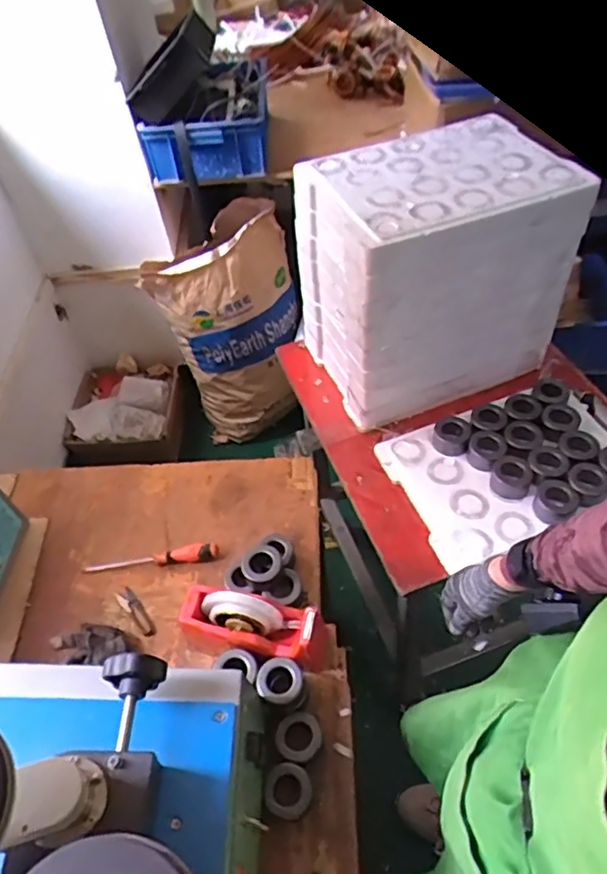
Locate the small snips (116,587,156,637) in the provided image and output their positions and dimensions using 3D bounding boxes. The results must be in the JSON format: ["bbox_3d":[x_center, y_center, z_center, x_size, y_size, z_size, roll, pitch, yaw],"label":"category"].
[{"bbox_3d":[-0.262,0.278,0.948,0.025,0.010,0.097,-34,55,-21],"label":"small snips"}]

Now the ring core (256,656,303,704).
[{"bbox_3d":[-0.030,0.321,0.801,0.059,0.021,0.061,-3,50,3],"label":"ring core"}]

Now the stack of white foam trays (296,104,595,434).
[{"bbox_3d":[0.228,-0.284,1.044,0.393,0.369,0.261,-20,51,-11],"label":"stack of white foam trays"}]

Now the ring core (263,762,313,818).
[{"bbox_3d":[-0.017,0.449,0.763,0.057,0.040,0.057,-3,50,3],"label":"ring core"}]

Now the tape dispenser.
[{"bbox_3d":[-0.067,0.274,0.857,0.215,0.134,0.081,14,52,1],"label":"tape dispenser"}]

